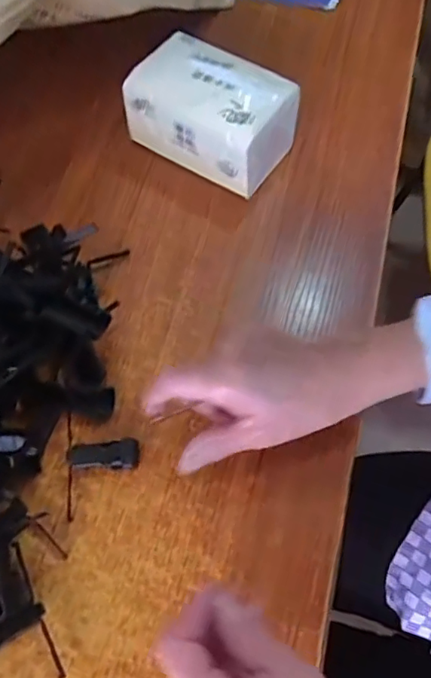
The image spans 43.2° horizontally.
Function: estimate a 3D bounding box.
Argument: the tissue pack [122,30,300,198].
[{"bbox_3d":[-0.002,-0.203,0.497,0.139,0.088,0.082,32,67,15],"label":"tissue pack"}]

